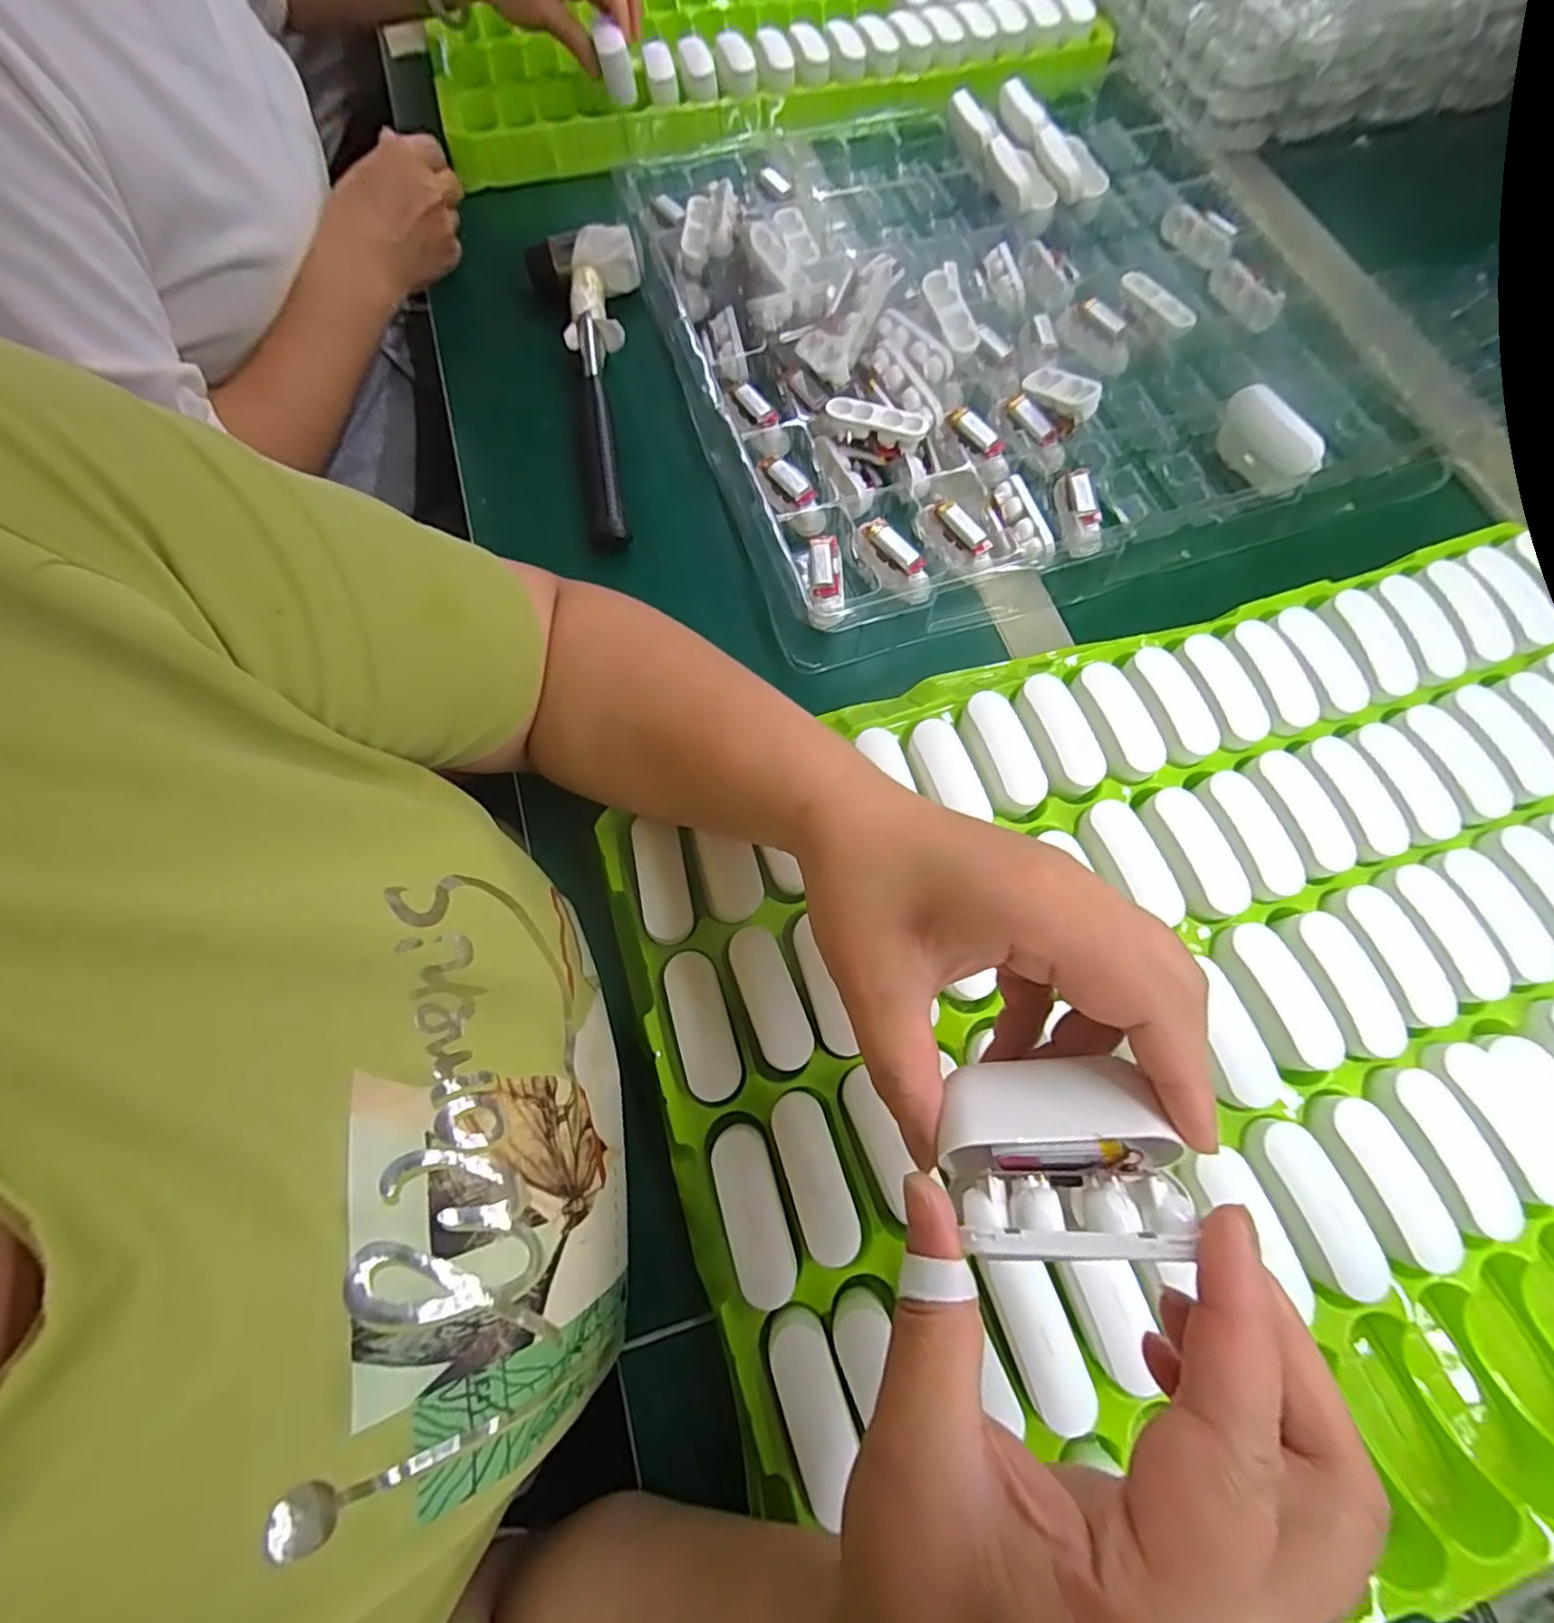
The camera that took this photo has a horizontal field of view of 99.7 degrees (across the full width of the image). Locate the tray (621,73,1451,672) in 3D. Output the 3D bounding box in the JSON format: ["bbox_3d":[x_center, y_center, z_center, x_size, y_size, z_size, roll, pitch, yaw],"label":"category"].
[{"bbox_3d":[0.152,-0.356,0.465,0.447,0.053,0.452,-17,71,-5],"label":"tray"}]

